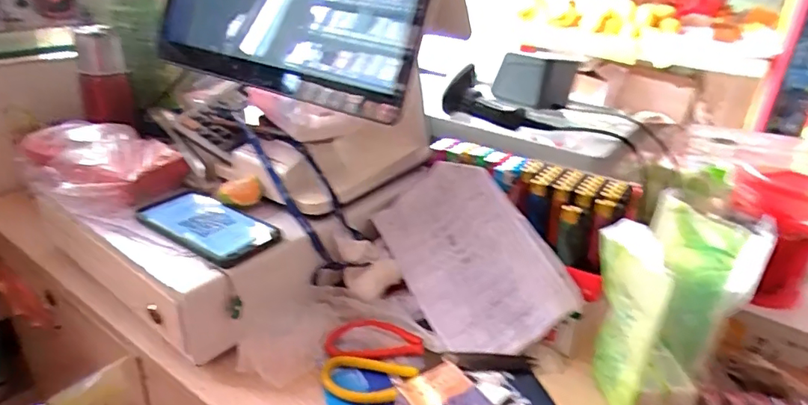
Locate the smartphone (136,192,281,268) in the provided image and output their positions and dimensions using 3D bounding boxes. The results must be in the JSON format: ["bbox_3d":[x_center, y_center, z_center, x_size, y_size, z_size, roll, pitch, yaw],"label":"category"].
[{"bbox_3d":[-0.200,0.023,0.531,0.147,0.011,0.072,21,32,31],"label":"smartphone"}]

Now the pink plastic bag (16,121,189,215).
[{"bbox_3d":[-0.353,-0.052,0.608,0.185,0.059,0.127,24,34,35],"label":"pink plastic bag"}]

